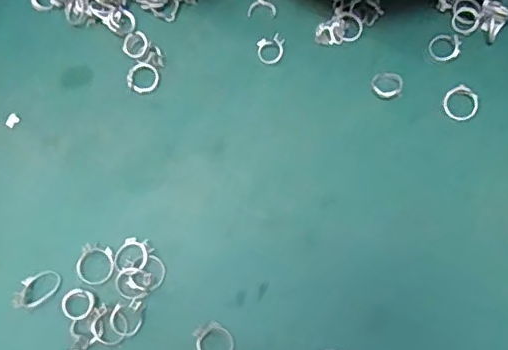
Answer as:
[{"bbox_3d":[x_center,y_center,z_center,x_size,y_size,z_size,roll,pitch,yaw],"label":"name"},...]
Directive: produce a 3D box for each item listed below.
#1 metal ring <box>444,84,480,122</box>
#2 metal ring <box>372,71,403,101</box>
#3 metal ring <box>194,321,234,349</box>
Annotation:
[{"bbox_3d":[0.135,-0.047,0.384,0.022,0.006,0.024,0,66,0],"label":"metal ring"},{"bbox_3d":[0.088,-0.060,0.390,0.020,0.005,0.022,0,66,0],"label":"metal ring"},{"bbox_3d":[-0.022,0.093,0.326,0.020,0.004,0.023,-22,68,-9],"label":"metal ring"}]

